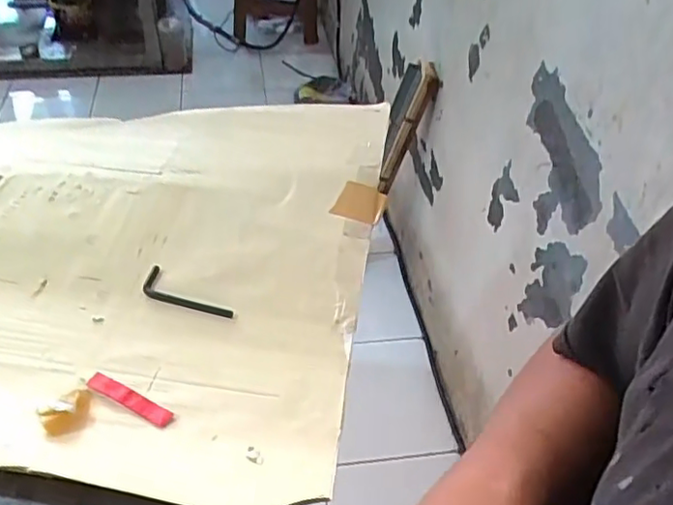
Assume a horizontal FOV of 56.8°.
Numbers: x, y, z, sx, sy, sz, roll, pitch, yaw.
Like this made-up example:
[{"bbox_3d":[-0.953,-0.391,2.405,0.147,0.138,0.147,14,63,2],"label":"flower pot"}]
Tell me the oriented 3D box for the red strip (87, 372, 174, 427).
[{"bbox_3d":[-0.132,0.093,0.396,0.061,0.008,0.010,22,46,18],"label":"red strip"}]

